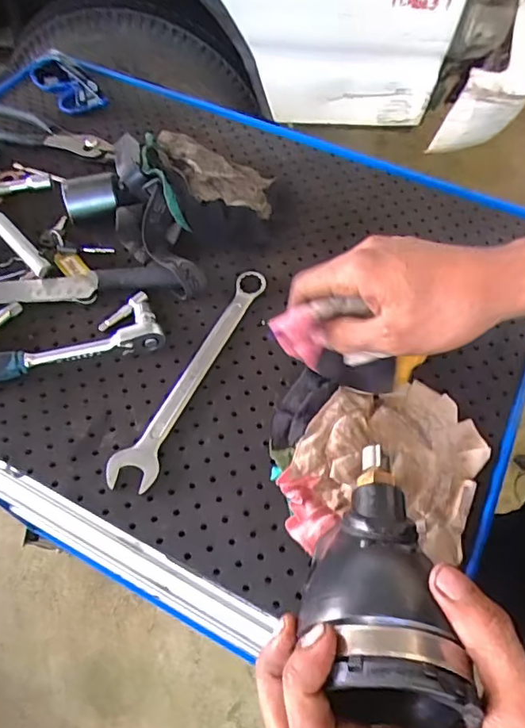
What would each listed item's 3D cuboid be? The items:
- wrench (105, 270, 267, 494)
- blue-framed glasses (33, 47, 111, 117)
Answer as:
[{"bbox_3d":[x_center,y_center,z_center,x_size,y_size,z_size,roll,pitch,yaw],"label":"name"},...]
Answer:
[{"bbox_3d":[-0.057,0.003,0.438,0.033,0.011,0.224,21,59,12],"label":"wrench"},{"bbox_3d":[-0.238,-0.343,0.633,0.048,0.027,0.130,-33,64,-21],"label":"blue-framed glasses"}]

